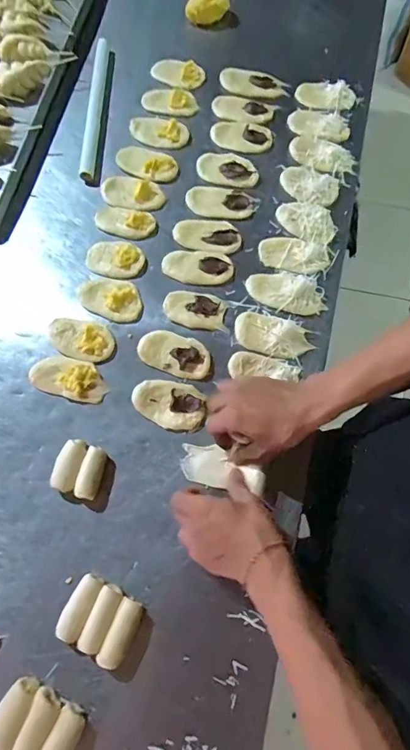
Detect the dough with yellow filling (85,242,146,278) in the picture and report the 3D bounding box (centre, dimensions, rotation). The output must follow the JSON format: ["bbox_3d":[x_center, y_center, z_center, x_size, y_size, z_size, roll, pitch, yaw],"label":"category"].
[{"bbox_3d":[-0.129,-0.168,0.611,0.083,0.013,0.054,13,72,6],"label":"dough with yellow filling"}]

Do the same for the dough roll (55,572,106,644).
[{"bbox_3d":[-0.136,0.256,0.467,0.027,0.030,0.065,23,74,9],"label":"dough roll"}]

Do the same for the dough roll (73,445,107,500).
[{"bbox_3d":[-0.138,0.119,0.516,0.025,0.021,0.061,12,72,6],"label":"dough roll"}]

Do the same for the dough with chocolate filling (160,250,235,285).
[{"bbox_3d":[-0.010,-0.156,0.603,0.099,0.013,0.050,3,72,3],"label":"dough with chocolate filling"}]

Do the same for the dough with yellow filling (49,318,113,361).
[{"bbox_3d":[-0.168,-0.049,0.572,0.092,0.013,0.054,14,73,7],"label":"dough with yellow filling"}]

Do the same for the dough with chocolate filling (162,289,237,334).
[{"bbox_3d":[-0.010,-0.090,0.581,0.091,0.008,0.054,9,72,5],"label":"dough with chocolate filling"}]

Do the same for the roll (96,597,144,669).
[{"bbox_3d":[-0.089,0.277,0.455,0.027,0.026,0.064,22,74,9],"label":"roll"}]

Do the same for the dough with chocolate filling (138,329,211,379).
[{"bbox_3d":[-0.040,-0.029,0.560,0.095,0.012,0.050,19,73,8],"label":"dough with chocolate filling"}]

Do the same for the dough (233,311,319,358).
[{"bbox_3d":[0.091,-0.053,0.563,0.103,0.010,0.053,19,73,8],"label":"dough"}]

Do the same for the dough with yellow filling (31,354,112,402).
[{"bbox_3d":[-0.180,0.002,0.557,0.101,0.020,0.052,14,73,7],"label":"dough with yellow filling"}]

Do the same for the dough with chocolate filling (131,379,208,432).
[{"bbox_3d":[-0.046,0.038,0.544,0.093,0.009,0.060,8,72,5],"label":"dough with chocolate filling"}]

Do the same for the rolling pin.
[{"bbox_3d":[-0.180,-0.442,0.699,0.025,0.019,0.284,1,72,2],"label":"rolling pin"}]

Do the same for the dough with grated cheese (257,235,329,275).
[{"bbox_3d":[0.128,-0.175,0.606,0.100,0.013,0.053,15,73,7],"label":"dough with grated cheese"}]

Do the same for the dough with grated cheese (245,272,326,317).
[{"bbox_3d":[0.112,-0.116,0.585,0.110,0.012,0.057,14,73,7],"label":"dough with grated cheese"}]

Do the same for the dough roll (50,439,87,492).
[{"bbox_3d":[-0.164,0.109,0.516,0.028,0.026,0.061,14,73,7],"label":"dough roll"}]

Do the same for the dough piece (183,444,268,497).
[{"bbox_3d":[0.021,0.114,0.513,0.104,0.008,0.045,15,72,18],"label":"dough piece"}]

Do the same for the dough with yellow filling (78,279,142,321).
[{"bbox_3d":[-0.129,-0.109,0.587,0.083,0.019,0.057,21,74,9],"label":"dough with yellow filling"}]

